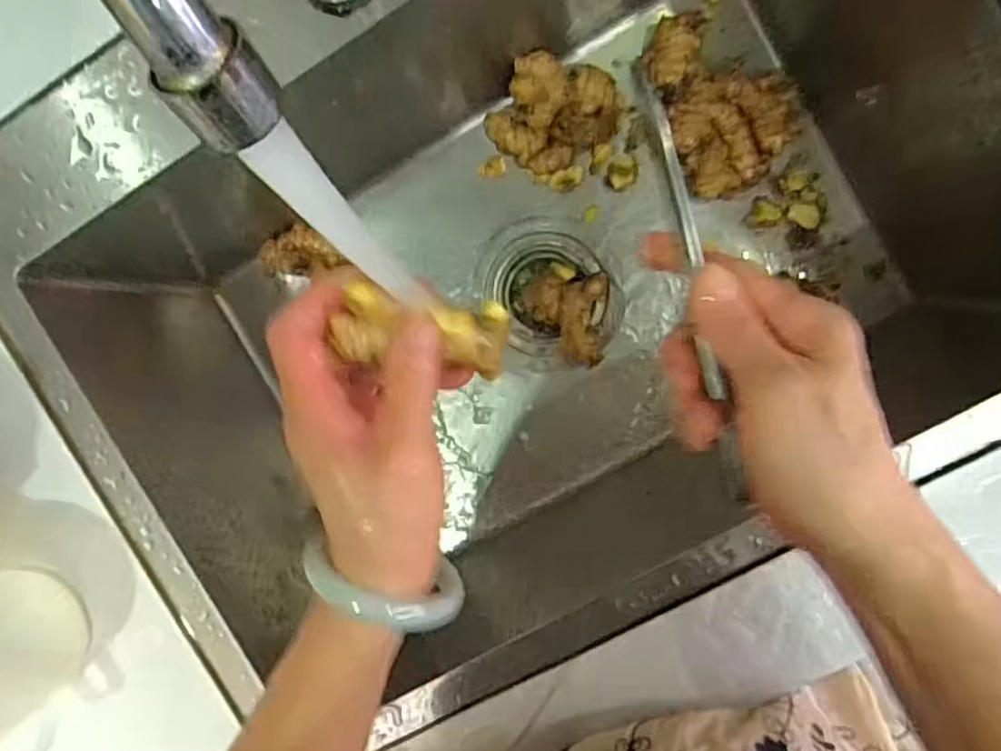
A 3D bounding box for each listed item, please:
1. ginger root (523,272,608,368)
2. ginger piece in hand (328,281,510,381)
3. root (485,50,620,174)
[{"bbox_3d":[0.059,-0.051,0.586,0.073,0.059,0.079,-1,96,6],"label":"ginger root"},{"bbox_3d":[-0.030,-0.018,0.268,0.072,0.017,0.032,7,98,-22],"label":"ginger piece in hand"},{"bbox_3d":[0.043,-0.220,0.532,0.102,0.054,0.080,-34,92,8],"label":"root"}]

